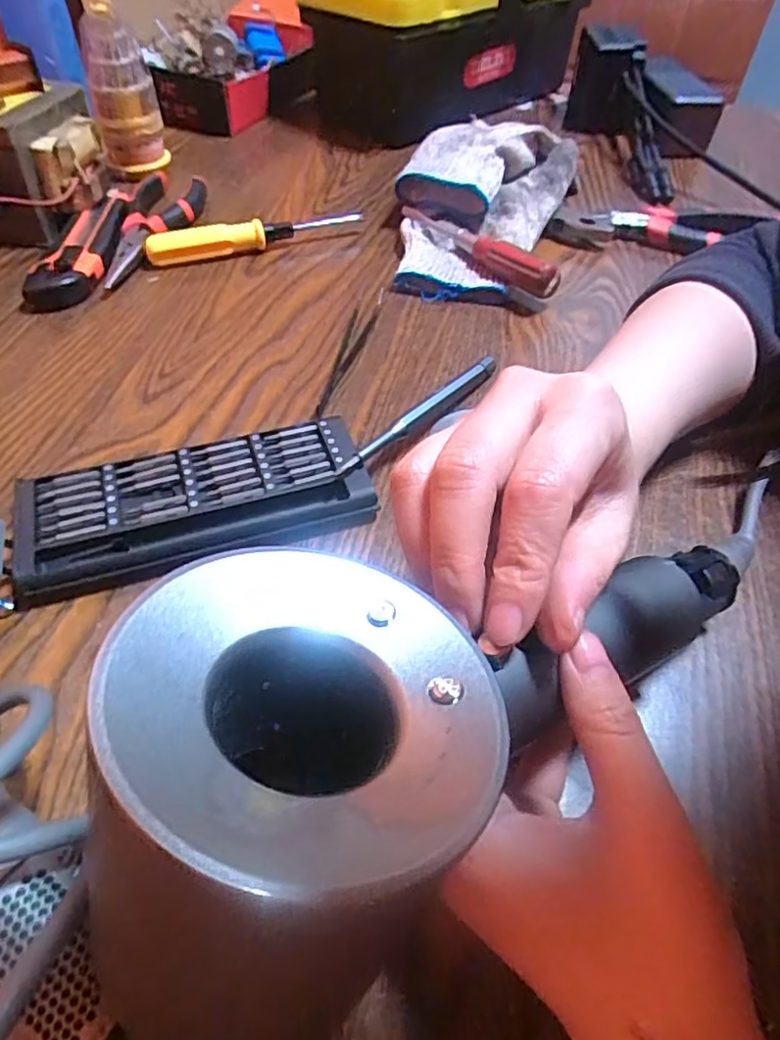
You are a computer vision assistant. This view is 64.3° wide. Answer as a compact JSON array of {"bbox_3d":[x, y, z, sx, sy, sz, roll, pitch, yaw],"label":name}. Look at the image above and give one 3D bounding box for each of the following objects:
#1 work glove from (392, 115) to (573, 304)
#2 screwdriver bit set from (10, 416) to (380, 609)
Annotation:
[{"bbox_3d":[0.064,-0.236,0.466,0.121,0.070,0.176,14,50,10],"label":"work glove"},{"bbox_3d":[-0.089,-0.010,0.291,0.154,0.014,0.065,-15,51,-15],"label":"screwdriver bit set"}]

